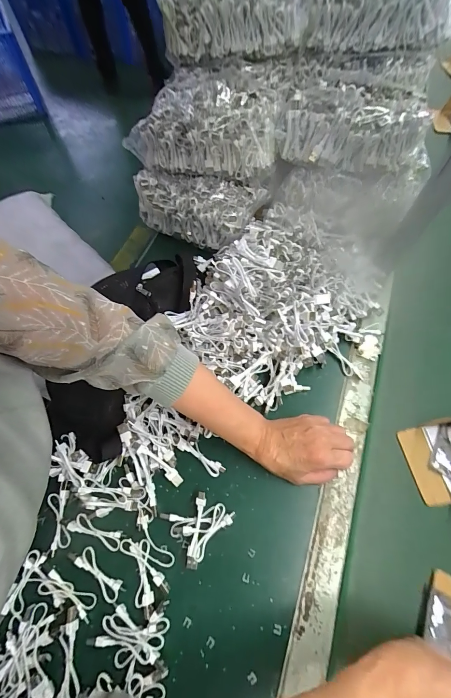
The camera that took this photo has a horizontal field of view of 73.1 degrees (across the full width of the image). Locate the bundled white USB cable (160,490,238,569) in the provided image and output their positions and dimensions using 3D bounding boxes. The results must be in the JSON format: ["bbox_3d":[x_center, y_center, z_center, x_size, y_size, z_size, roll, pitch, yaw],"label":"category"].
[{"bbox_3d":[-0.037,0.208,0.366,0.065,0.021,0.072,38,68,20],"label":"bundled white USB cable"}]

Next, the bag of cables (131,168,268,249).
[{"bbox_3d":[-0.048,-0.263,0.549,0.209,0.088,0.109,18,62,11],"label":"bag of cables"}]

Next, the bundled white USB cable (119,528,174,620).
[{"bbox_3d":[-0.086,0.252,0.349,0.052,0.008,0.077,-22,62,-11],"label":"bundled white USB cable"}]

